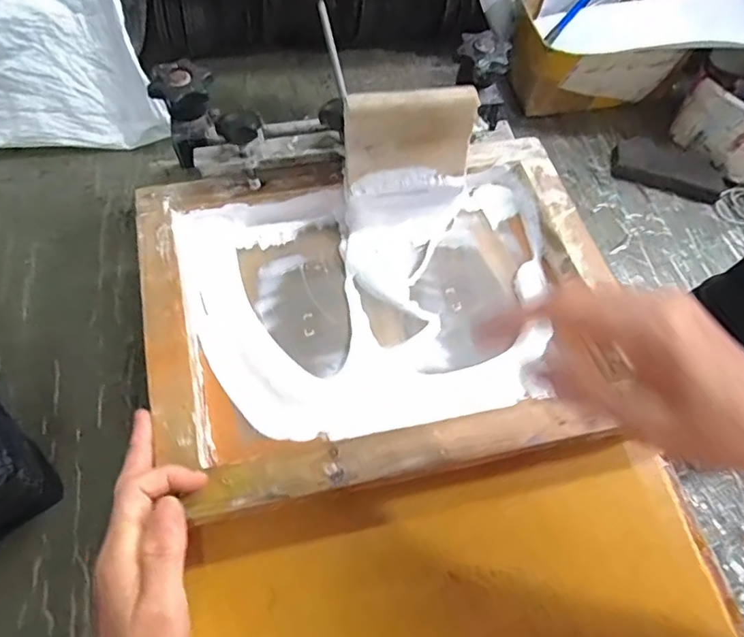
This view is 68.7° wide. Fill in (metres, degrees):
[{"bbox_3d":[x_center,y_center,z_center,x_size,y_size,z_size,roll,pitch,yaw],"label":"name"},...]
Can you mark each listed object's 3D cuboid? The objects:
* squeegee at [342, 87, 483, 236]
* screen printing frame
[{"bbox_3d":[0.028,-0.124,0.428,0.099,0.110,0.009,-7,46,-5],"label":"squeegee"},{"bbox_3d":[0.010,-0.014,0.417,0.338,0.048,0.266,-10,64,-7],"label":"screen printing frame"}]

